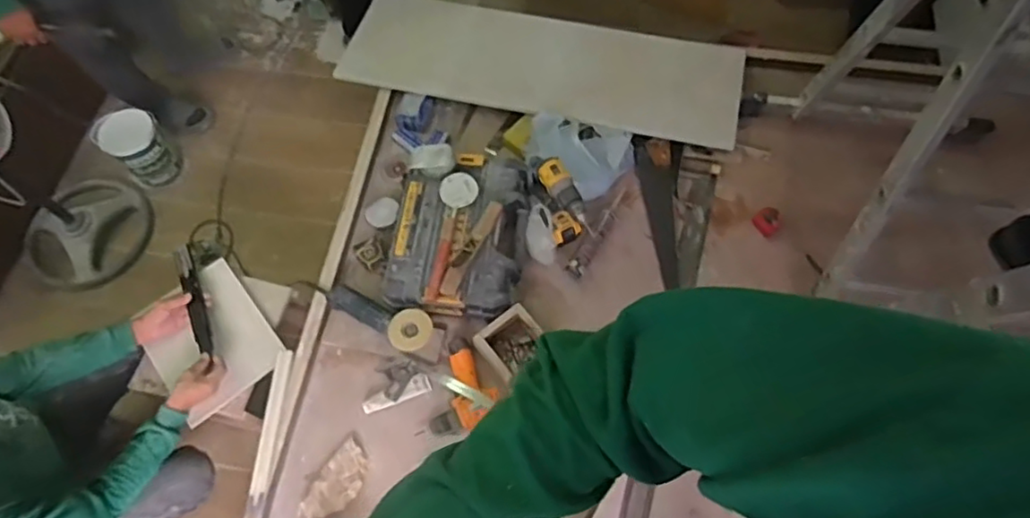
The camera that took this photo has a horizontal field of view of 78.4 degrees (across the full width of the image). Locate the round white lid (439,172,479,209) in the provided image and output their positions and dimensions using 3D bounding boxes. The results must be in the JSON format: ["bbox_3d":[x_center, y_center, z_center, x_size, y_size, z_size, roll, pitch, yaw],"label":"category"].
[{"bbox_3d":[-0.140,-0.174,1.582,0.090,0.019,0.089,-1,65,2],"label":"round white lid"}]

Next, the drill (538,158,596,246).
[{"bbox_3d":[0.116,-0.121,1.532,0.071,0.240,0.182,-32,68,-12],"label":"drill"}]

